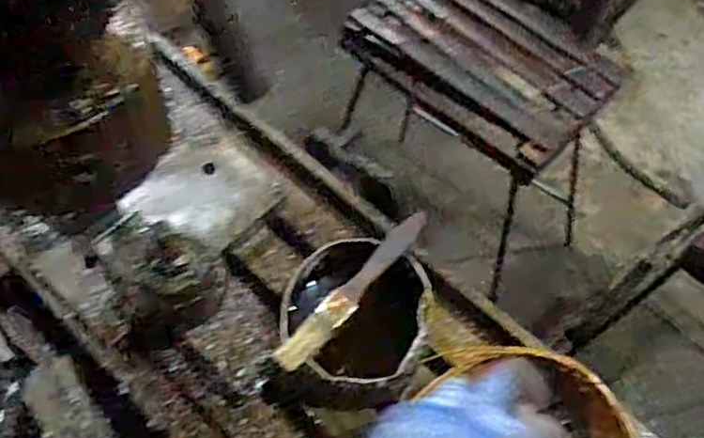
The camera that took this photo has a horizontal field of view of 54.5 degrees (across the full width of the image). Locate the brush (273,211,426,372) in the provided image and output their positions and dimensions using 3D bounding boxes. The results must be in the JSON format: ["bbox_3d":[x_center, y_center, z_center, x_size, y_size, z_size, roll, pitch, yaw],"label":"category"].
[{"bbox_3d":[0.004,0.047,0.476,0.020,0.011,0.150,36,65,20],"label":"brush"}]

